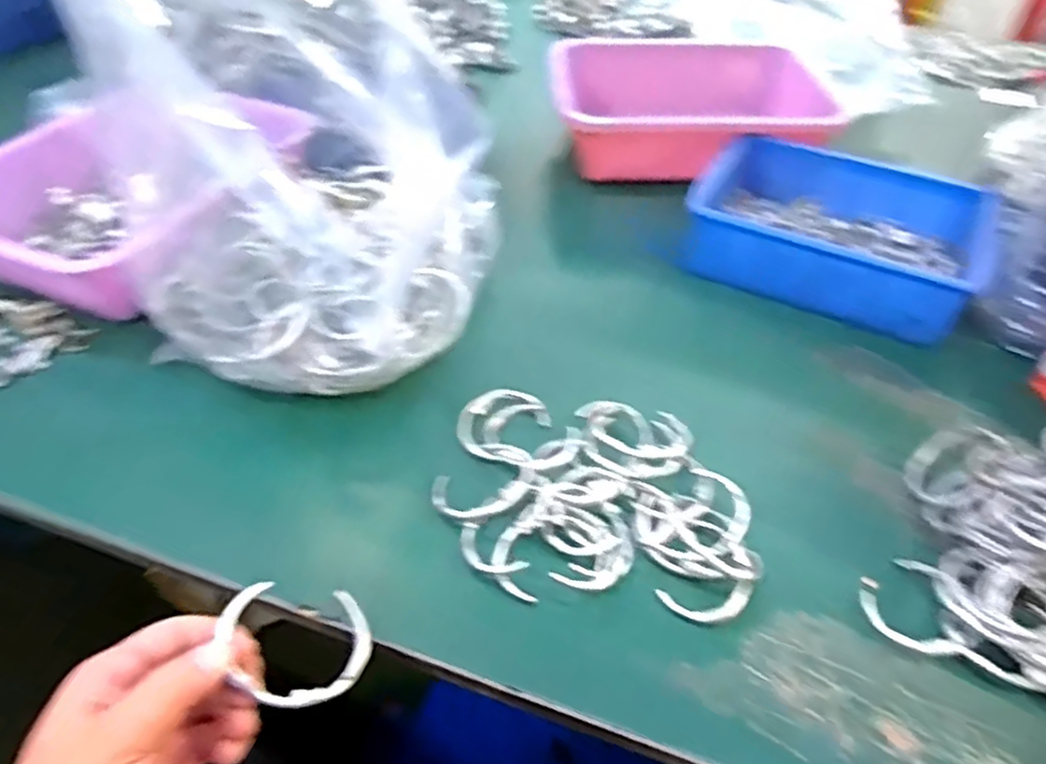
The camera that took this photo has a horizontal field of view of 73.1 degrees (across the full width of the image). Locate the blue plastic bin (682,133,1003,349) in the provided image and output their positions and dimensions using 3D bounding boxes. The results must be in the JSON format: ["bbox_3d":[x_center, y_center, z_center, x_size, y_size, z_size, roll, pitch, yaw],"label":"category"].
[{"bbox_3d":[0.291,-0.143,0.658,0.246,0.067,0.167,21,48,17],"label":"blue plastic bin"}]

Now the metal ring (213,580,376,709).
[{"bbox_3d":[-0.105,0.122,0.334,0.062,0.005,0.056,-1,61,-35],"label":"metal ring"}]

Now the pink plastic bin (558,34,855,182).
[{"bbox_3d":[0.194,-0.312,0.820,0.310,0.080,0.224,3,45,1],"label":"pink plastic bin"}]

